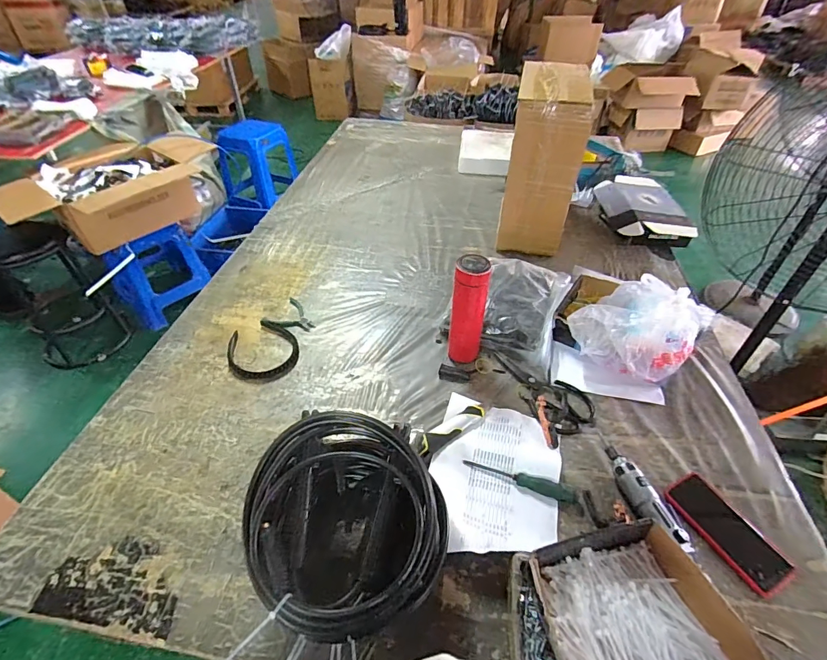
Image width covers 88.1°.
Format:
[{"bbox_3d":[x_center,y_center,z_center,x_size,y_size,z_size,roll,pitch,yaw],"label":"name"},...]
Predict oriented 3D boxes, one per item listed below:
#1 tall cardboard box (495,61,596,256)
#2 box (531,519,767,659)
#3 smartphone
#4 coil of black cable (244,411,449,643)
[{"bbox_3d":[0.325,-0.425,1.115,0.163,0.413,0.244,8,44,8],"label":"tall cardboard box"},{"bbox_3d":[0.264,0.358,0.476,0.208,0.059,0.253,-8,44,-8],"label":"box"},{"bbox_3d":[0.476,0.303,0.651,0.071,0.016,0.171,-22,48,-22],"label":"smartphone"},{"bbox_3d":[-0.088,0.227,0.530,0.236,0.072,0.255,-34,53,-30],"label":"coil of black cable"}]

